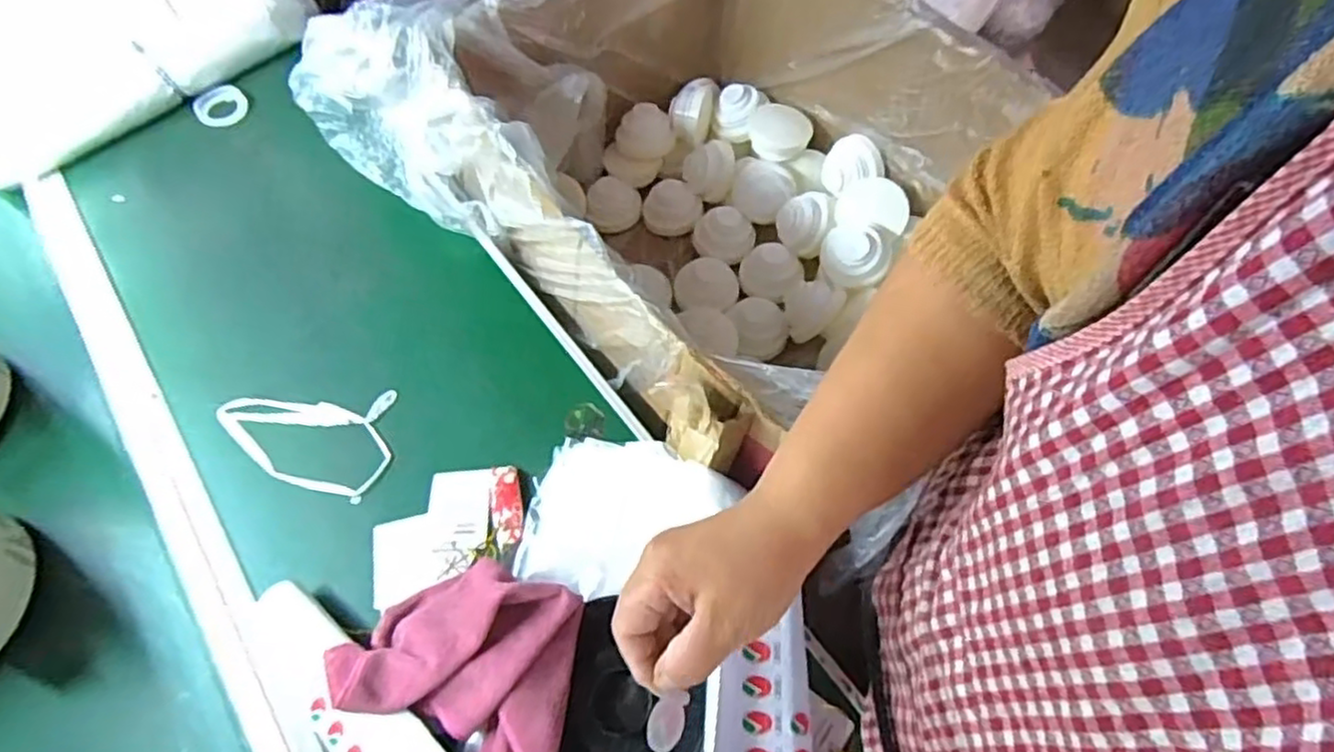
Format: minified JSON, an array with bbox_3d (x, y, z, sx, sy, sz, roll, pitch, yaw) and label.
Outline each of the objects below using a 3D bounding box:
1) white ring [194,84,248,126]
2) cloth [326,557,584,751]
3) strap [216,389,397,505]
[{"bbox_3d":[-0.532,-0.320,0.847,0.059,0.009,0.046,-39,96,-15],"label":"white ring"},{"bbox_3d":[-0.148,0.207,0.505,0.173,0.051,0.141,15,64,12],"label":"cloth"},{"bbox_3d":[-0.324,0.061,0.626,0.159,0.006,0.101,-3,62,2],"label":"strap"}]

